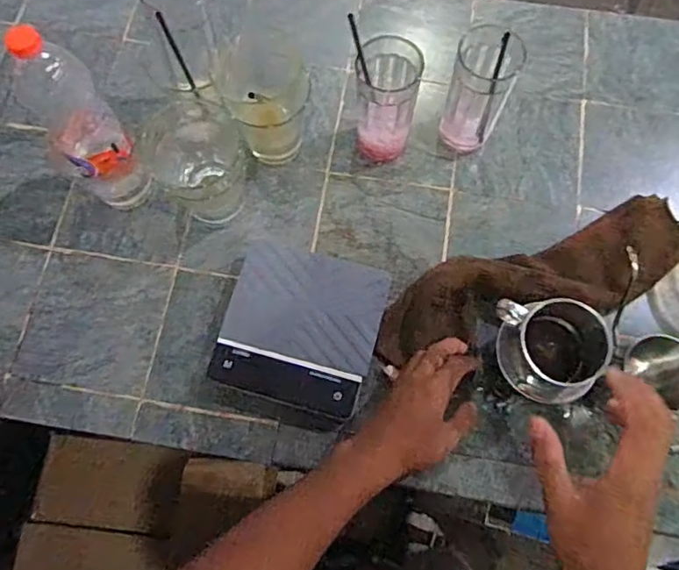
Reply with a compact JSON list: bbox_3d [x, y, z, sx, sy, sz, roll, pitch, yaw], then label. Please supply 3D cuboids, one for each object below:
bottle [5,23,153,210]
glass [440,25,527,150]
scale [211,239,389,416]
[{"bbox_3d":[-0.254,-0.150,0.562,0.074,0.232,0.070,-36,75,-11],"label":"bottle"},{"bbox_3d":[0.150,-0.208,0.624,0.063,0.142,0.067,12,72,4],"label":"glass"},{"bbox_3d":[-0.040,0.045,0.603,0.156,0.032,0.157,15,72,5],"label":"scale"}]

